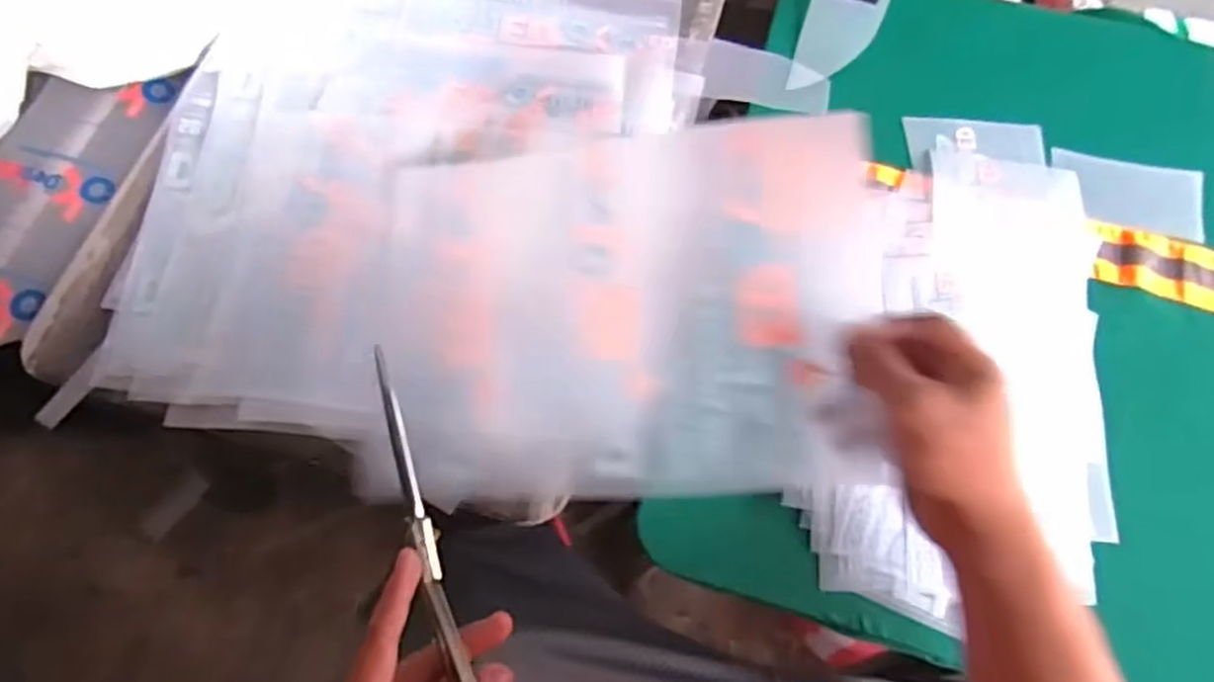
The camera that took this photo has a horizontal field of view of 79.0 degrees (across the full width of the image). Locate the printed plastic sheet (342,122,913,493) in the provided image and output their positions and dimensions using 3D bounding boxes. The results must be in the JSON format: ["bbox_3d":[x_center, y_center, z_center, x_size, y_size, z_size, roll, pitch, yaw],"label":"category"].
[{"bbox_3d":[0.006,-0.022,0.480,0.322,0.029,0.237,-4,77,14],"label":"printed plastic sheet"}]

